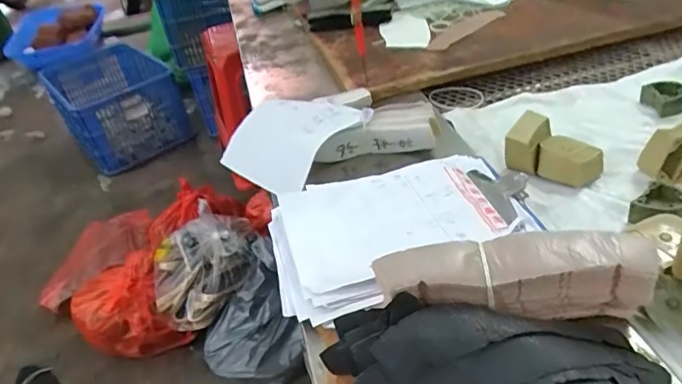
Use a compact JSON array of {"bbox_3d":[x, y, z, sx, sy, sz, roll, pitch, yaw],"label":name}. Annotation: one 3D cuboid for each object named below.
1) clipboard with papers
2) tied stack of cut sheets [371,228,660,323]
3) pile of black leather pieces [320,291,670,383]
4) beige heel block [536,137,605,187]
[{"bbox_3d":[0.053,0.030,0.479,0.246,0.035,0.156,-19,40,-15],"label":"clipboard with papers"},{"bbox_3d":[0.120,0.065,0.360,0.183,0.063,0.041,-5,39,3],"label":"tied stack of cut sheets"},{"bbox_3d":[0.097,0.108,0.329,0.214,0.046,0.100,6,41,16],"label":"pile of black leather pieces"},{"bbox_3d":[0.243,-0.033,0.532,0.061,0.028,0.047,13,43,24],"label":"beige heel block"}]

